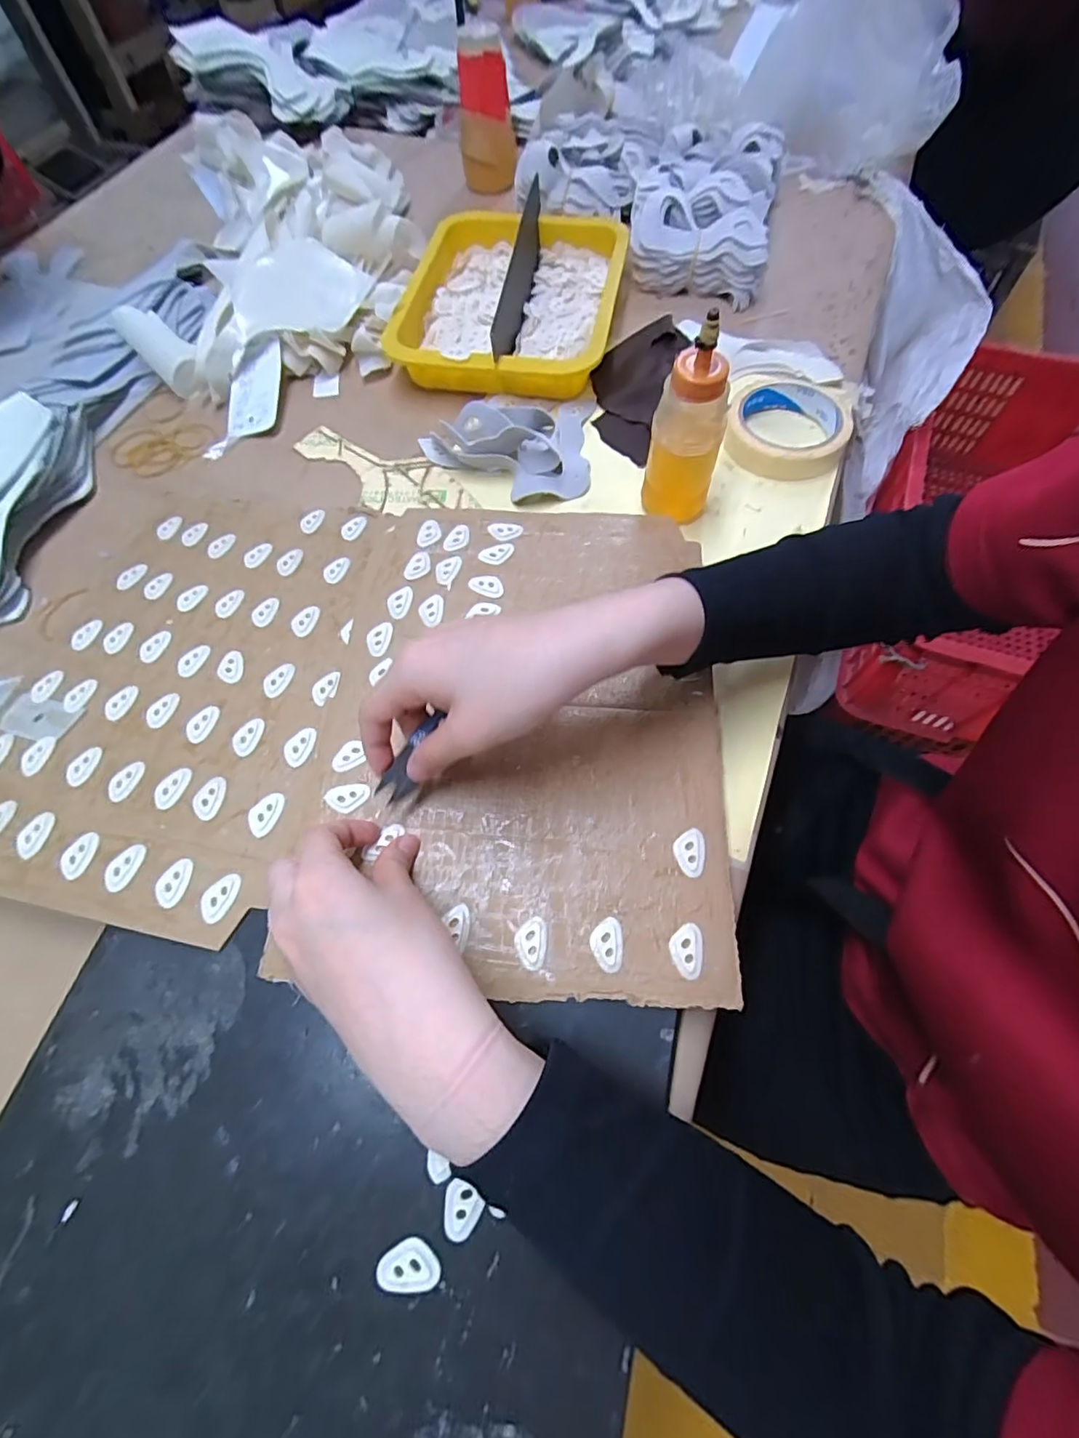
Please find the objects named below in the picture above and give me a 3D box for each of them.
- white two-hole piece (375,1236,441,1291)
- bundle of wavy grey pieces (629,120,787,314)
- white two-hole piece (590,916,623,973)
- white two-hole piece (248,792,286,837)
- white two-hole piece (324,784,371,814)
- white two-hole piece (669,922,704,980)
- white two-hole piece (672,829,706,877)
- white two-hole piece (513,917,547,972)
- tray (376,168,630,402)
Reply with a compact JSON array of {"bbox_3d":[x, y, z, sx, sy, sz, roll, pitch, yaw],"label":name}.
[{"bbox_3d":[-0.056,0.232,0.234,0.026,0.004,0.016,1,64,4],"label":"white two-hole piece"},{"bbox_3d":[0.180,-0.559,0.600,0.139,0.062,0.252,12,66,8],"label":"bundle of wavy grey pieces"},{"bbox_3d":[0.035,0.116,0.284,0.016,0.004,0.026,3,64,5],"label":"white two-hole piece"},{"bbox_3d":[-0.161,0.055,0.323,0.016,0.004,0.027,16,66,11],"label":"white two-hole piece"},{"bbox_3d":[-0.113,0.046,0.323,0.026,0.004,0.016,-6,64,1],"label":"white two-hole piece"},{"bbox_3d":[0.075,0.118,0.280,0.017,0.004,0.026,3,64,5],"label":"white two-hole piece"},{"bbox_3d":[0.083,0.073,0.302,0.017,0.004,0.026,5,64,6],"label":"white two-hole piece"},{"bbox_3d":[-0.005,0.116,0.286,0.016,0.004,0.024,3,64,5],"label":"white two-hole piece"},{"bbox_3d":[-0.029,-0.416,0.547,0.206,0.046,0.269,5,65,5],"label":"tray"}]

